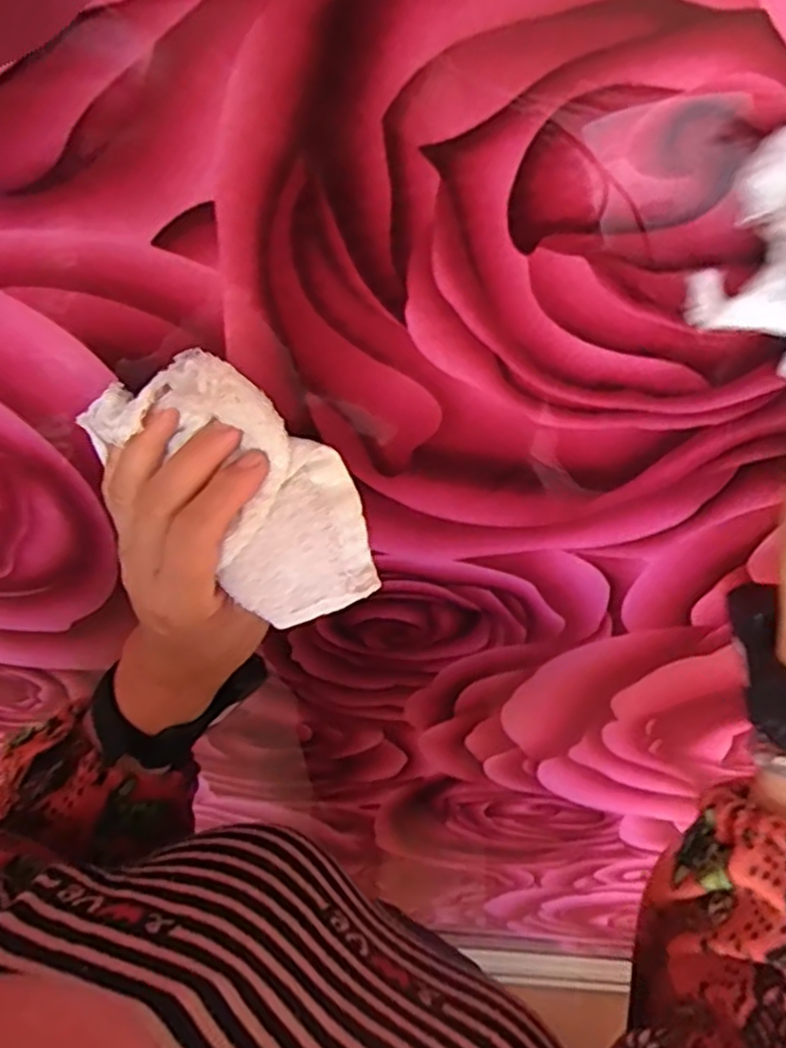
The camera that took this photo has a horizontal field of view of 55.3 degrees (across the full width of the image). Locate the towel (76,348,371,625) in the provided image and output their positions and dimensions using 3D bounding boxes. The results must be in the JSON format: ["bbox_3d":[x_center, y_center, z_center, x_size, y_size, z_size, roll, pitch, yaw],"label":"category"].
[{"bbox_3d":[-0.065,-0.013,0.337,0.077,0.133,0.065,-7,38,53],"label":"towel"}]

